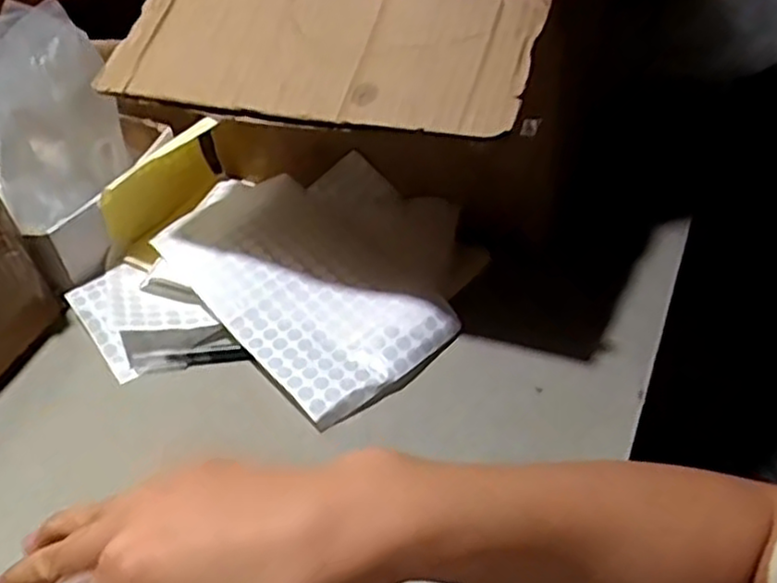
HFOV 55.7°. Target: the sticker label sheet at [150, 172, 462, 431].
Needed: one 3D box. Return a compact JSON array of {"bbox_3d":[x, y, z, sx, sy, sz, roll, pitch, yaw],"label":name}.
[{"bbox_3d":[-0.071,-0.013,0.543,0.125,0.018,0.242,-31,54,-28],"label":"sticker label sheet"}]

